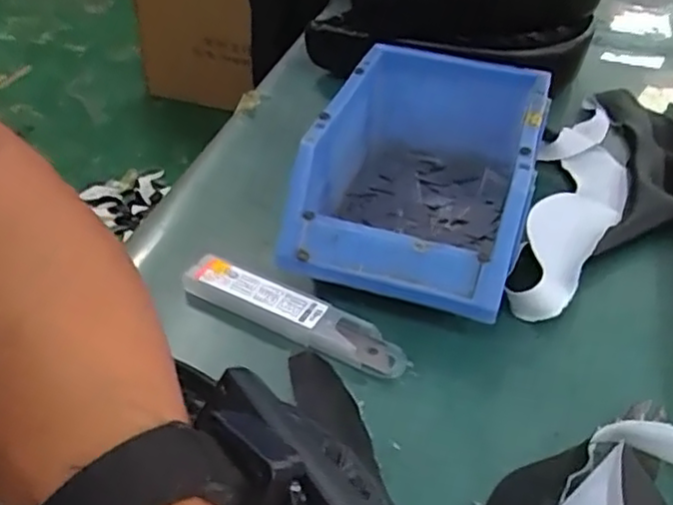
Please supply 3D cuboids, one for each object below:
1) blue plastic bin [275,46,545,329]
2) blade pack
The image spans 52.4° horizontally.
[{"bbox_3d":[0.052,-0.046,0.405,0.116,0.074,0.179,14,41,13],"label":"blue plastic bin"},{"bbox_3d":[-0.024,0.033,0.361,0.126,0.016,0.027,20,43,20],"label":"blade pack"}]

